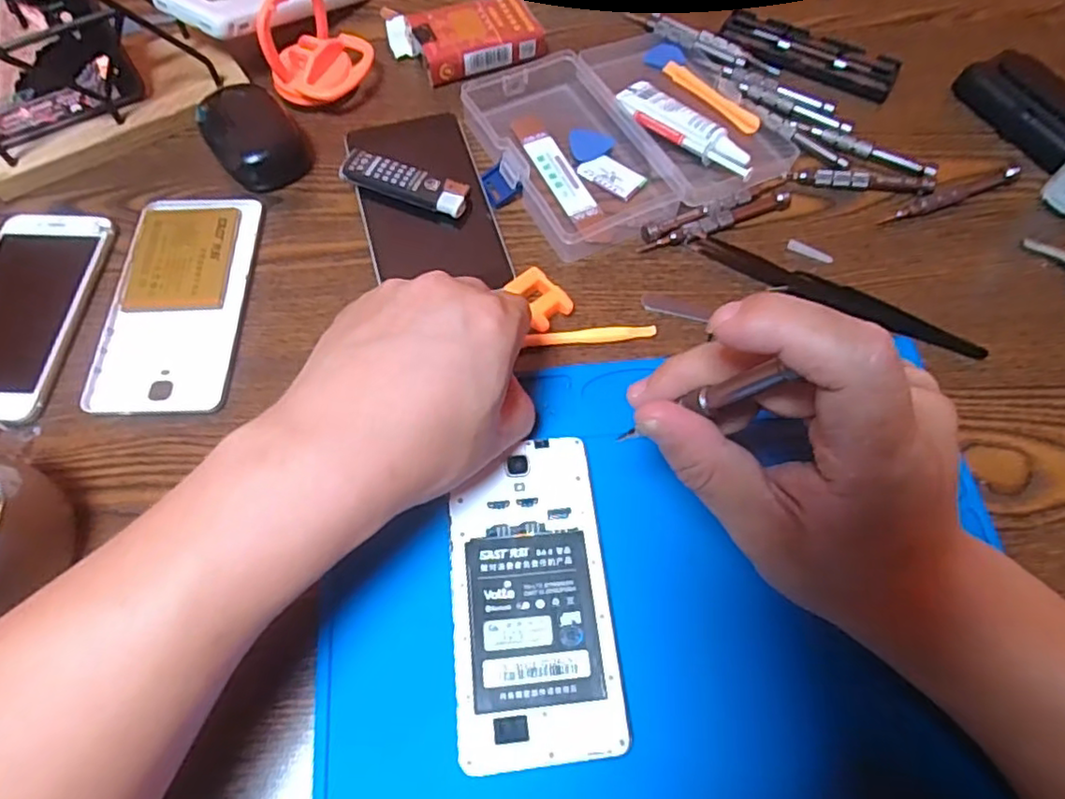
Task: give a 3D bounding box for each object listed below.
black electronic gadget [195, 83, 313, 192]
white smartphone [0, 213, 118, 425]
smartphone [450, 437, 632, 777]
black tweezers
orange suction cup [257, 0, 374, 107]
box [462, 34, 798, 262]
[{"bbox_3d":[-0.183,-0.172,0.415,0.052,0.022,0.083,-33,68,-16],"label":"black electronic gadget"},{"bbox_3d":[-0.288,-0.050,0.356,0.069,0.009,0.131,4,63,2],"label":"white smartphone"},{"bbox_3d":[-0.001,0.087,0.289,0.069,0.006,0.138,-5,63,-3],"label":"smartphone"},{"bbox_3d":[0.172,-0.063,0.366,0.167,0.009,0.018,22,65,10],"label":"black tweezers"},{"bbox_3d":[-0.143,-0.231,0.418,0.043,0.069,0.063,38,69,17],"label":"orange suction cup"},{"bbox_3d":[0.061,-0.181,0.421,0.176,0.022,0.158,-27,66,-14],"label":"box"}]

